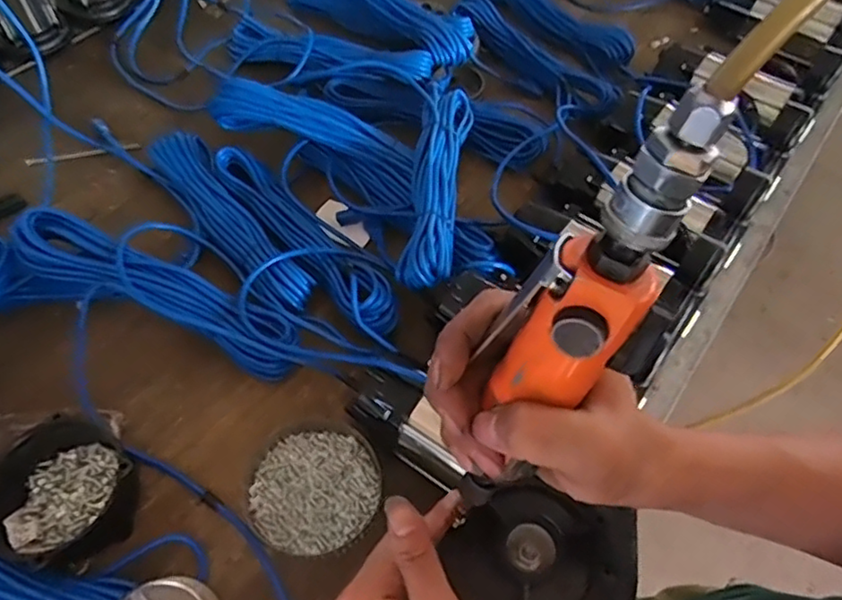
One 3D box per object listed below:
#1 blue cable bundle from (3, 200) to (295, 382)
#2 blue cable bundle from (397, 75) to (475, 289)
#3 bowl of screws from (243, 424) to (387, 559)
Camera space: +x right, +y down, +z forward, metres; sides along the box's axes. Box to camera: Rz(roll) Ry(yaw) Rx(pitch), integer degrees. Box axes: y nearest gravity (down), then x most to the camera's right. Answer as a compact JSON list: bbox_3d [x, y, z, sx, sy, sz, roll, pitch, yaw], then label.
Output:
[{"bbox_3d":[-0.295,-0.007,0.690,0.349,0.084,0.074,21,58,12],"label":"blue cable bundle"},{"bbox_3d":[0.025,-0.163,0.786,0.071,0.066,0.365,8,57,3],"label":"blue cable bundle"},{"bbox_3d":[-0.105,0.193,0.620,0.127,0.040,0.131,1,57,-1],"label":"bowl of screws"}]

